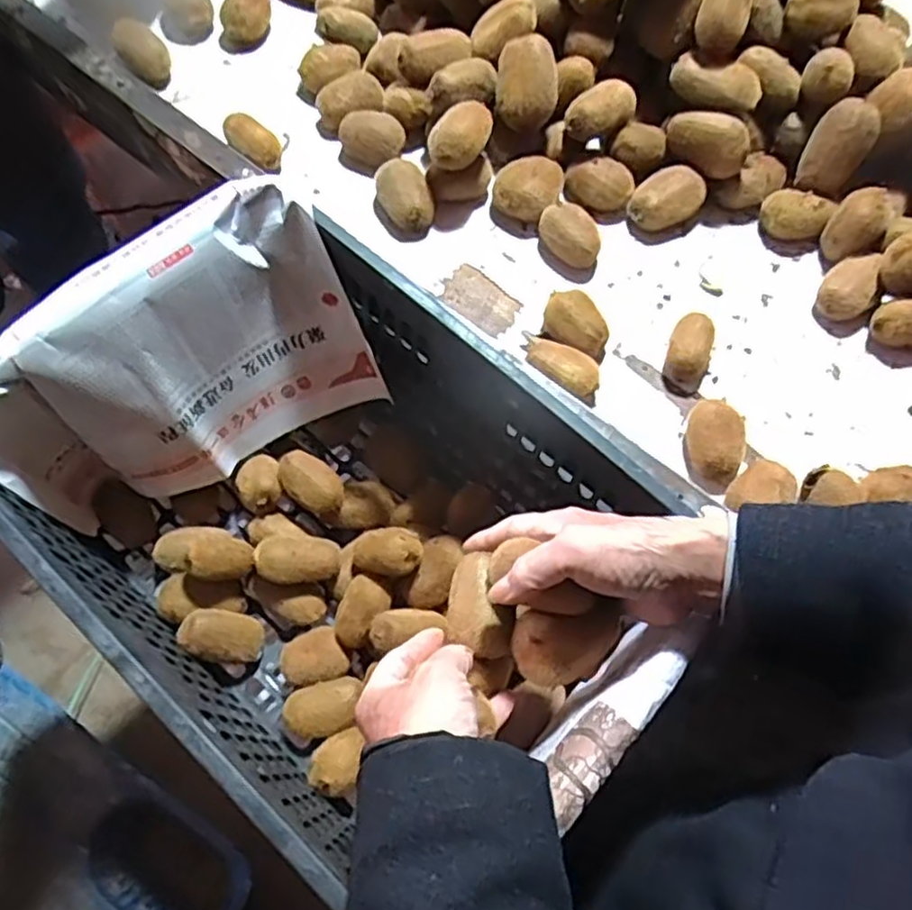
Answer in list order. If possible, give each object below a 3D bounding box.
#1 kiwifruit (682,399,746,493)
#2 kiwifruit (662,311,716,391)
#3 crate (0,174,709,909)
[{"bbox_3d":[0.214,-0.010,0.583,0.047,0.035,0.072,1,66,-2],"label":"kiwifruit"},{"bbox_3d":[0.201,-0.090,0.615,0.035,0.038,0.058,17,67,5],"label":"kiwifruit"},{"bbox_3d":[-0.101,0.048,0.606,0.473,0.260,0.359,39,70,14],"label":"crate"}]

